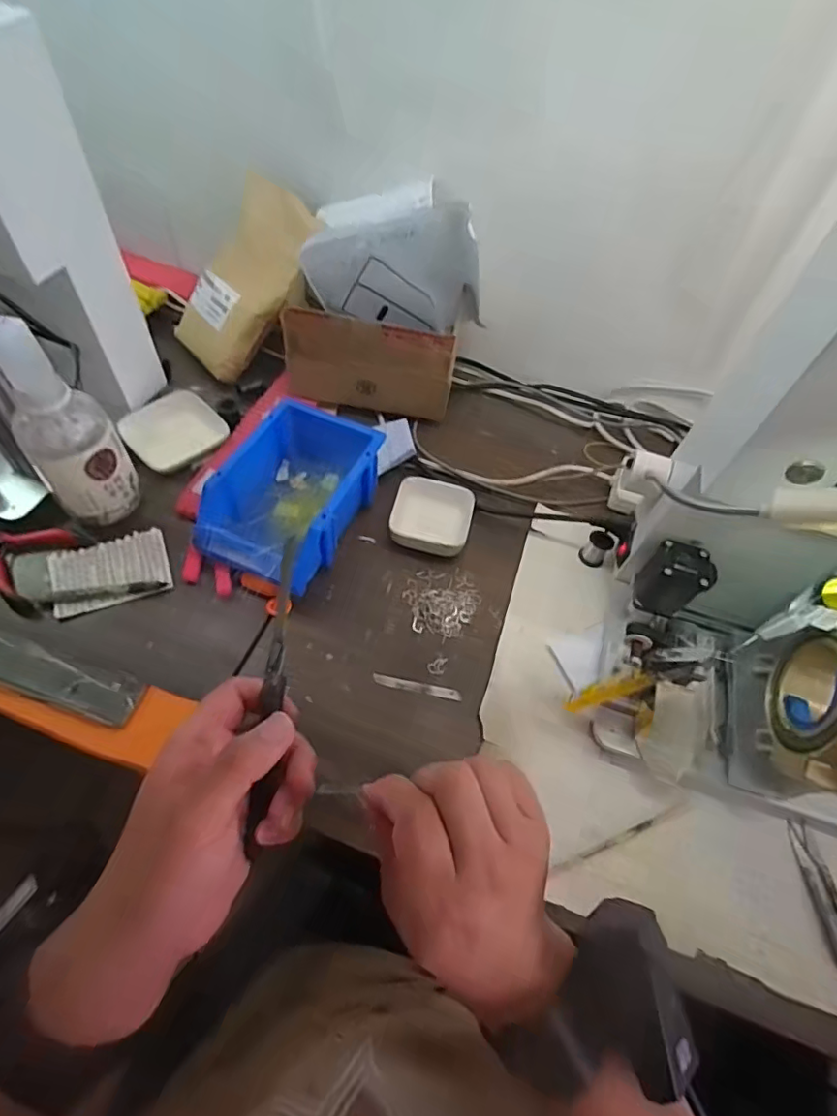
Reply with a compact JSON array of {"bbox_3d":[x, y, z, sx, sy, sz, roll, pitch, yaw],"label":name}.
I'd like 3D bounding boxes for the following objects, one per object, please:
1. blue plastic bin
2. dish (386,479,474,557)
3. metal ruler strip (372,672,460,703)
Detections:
[{"bbox_3d":[-0.126,-0.061,0.558,0.125,0.079,0.177,23,58,10],"label":"blue plastic bin"},{"bbox_3d":[0.014,-0.042,0.585,0.081,0.033,0.078,13,57,3],"label":"dish"},{"bbox_3d":[-0.001,0.118,0.502,0.080,0.004,0.010,11,57,2],"label":"metal ruler strip"}]

